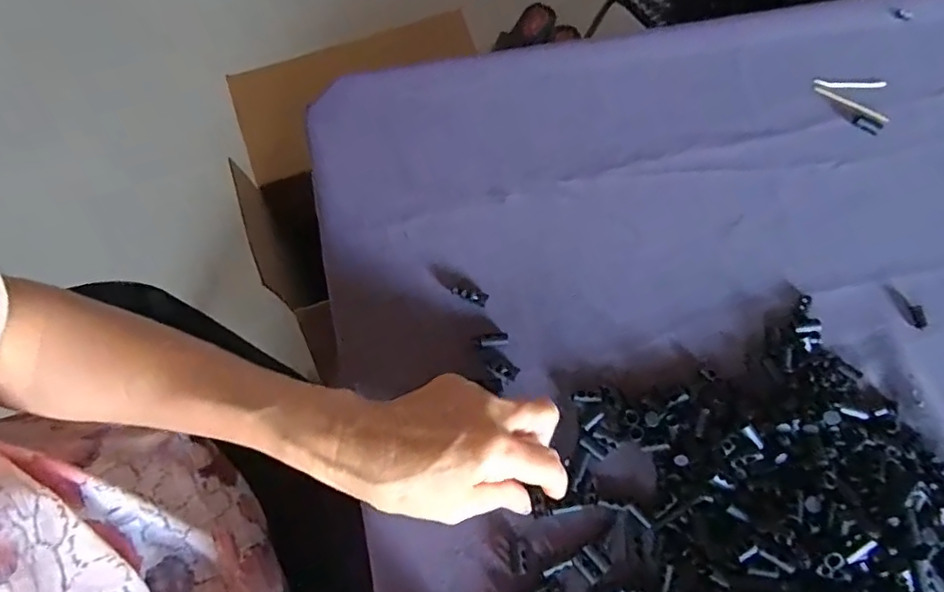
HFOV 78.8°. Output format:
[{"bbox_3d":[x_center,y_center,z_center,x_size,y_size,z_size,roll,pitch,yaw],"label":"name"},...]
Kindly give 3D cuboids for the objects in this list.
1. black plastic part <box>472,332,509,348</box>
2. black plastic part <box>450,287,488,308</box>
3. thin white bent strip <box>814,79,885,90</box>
[{"bbox_3d":[0.012,0.028,0.366,0.022,0.004,0.008,-9,72,-6],"label":"black plastic part"},{"bbox_3d":[-0.002,0.001,0.376,0.025,0.004,0.009,14,72,2],"label":"black plastic part"},{"bbox_3d":[0.295,-0.165,0.446,0.059,0.004,0.009,-2,72,-3],"label":"thin white bent strip"}]

